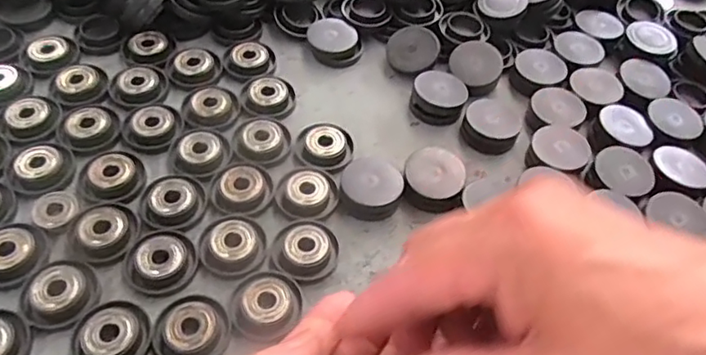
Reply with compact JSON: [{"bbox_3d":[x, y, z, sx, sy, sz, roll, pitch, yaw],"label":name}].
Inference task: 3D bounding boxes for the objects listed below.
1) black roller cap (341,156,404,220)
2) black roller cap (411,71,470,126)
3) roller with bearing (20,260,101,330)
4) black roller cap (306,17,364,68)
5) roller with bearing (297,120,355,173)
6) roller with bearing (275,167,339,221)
[{"bbox_3d":[0.010,0.004,0.309,0.031,0.011,0.038,-2,52,-7],"label":"black roller cap"},{"bbox_3d":[0.052,-0.048,0.353,0.032,0.014,0.035,2,52,-3],"label":"black roller cap"},{"bbox_3d":[-0.133,0.051,0.262,0.029,0.015,0.032,8,52,2],"label":"roller with bearing"},{"bbox_3d":[-0.011,-0.089,0.379,0.036,0.013,0.033,2,52,-3],"label":"black roller cap"},{"bbox_3d":[-0.013,-0.019,0.325,0.029,0.008,0.032,37,58,22],"label":"roller with bearing"},{"bbox_3d":[-0.024,0.008,0.305,0.030,0.009,0.029,2,52,-3],"label":"roller with bearing"}]

